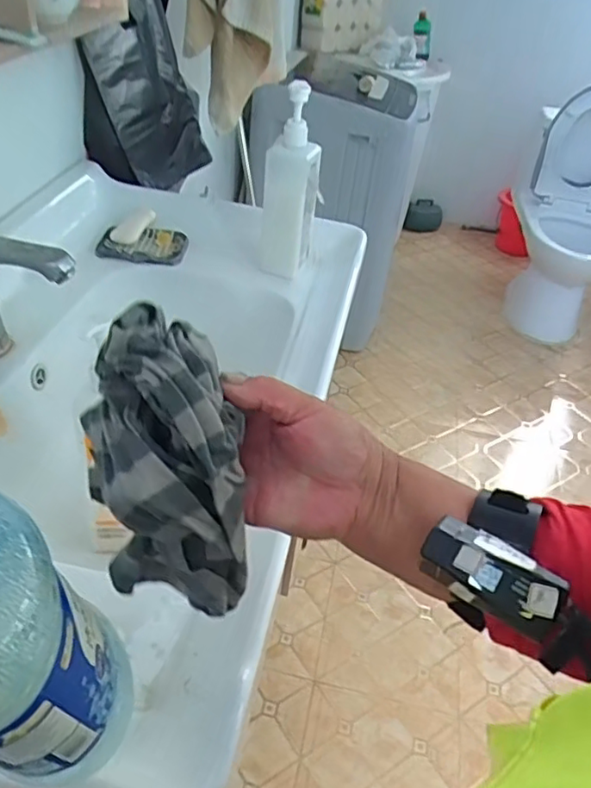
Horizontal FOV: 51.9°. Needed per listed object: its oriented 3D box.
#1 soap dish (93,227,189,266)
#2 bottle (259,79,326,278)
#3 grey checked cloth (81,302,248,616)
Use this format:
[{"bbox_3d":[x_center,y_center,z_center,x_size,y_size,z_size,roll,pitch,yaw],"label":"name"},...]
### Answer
[{"bbox_3d":[-0.216,-0.211,0.859,0.118,0.017,0.082,8,39,2],"label":"soap dish"},{"bbox_3d":[-0.004,-0.260,0.771,0.070,0.238,0.058,2,39,-6],"label":"bottle"},{"bbox_3d":[-0.073,0.047,0.343,0.075,0.180,0.078,-11,13,-21],"label":"grey checked cloth"}]

